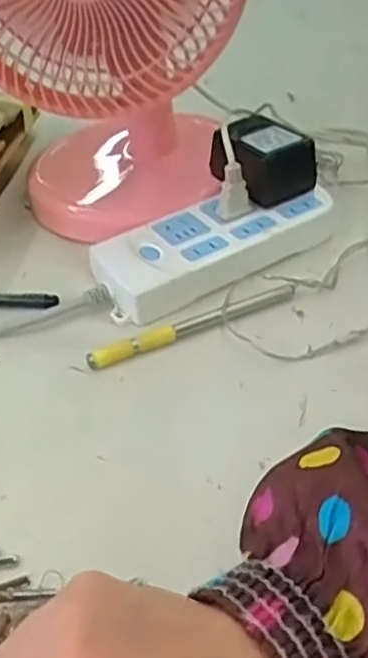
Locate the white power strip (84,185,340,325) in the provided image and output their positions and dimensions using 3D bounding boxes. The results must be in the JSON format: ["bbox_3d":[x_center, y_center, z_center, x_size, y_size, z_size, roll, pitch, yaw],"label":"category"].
[{"bbox_3d":[0.024,-0.069,0.530,0.185,0.023,0.076,-21,45,-20],"label":"white power strip"}]

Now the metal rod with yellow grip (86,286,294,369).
[{"bbox_3d":[0.007,-0.002,0.478,0.147,0.009,0.012,-16,44,-15],"label":"metal rod with yellow grip"}]

